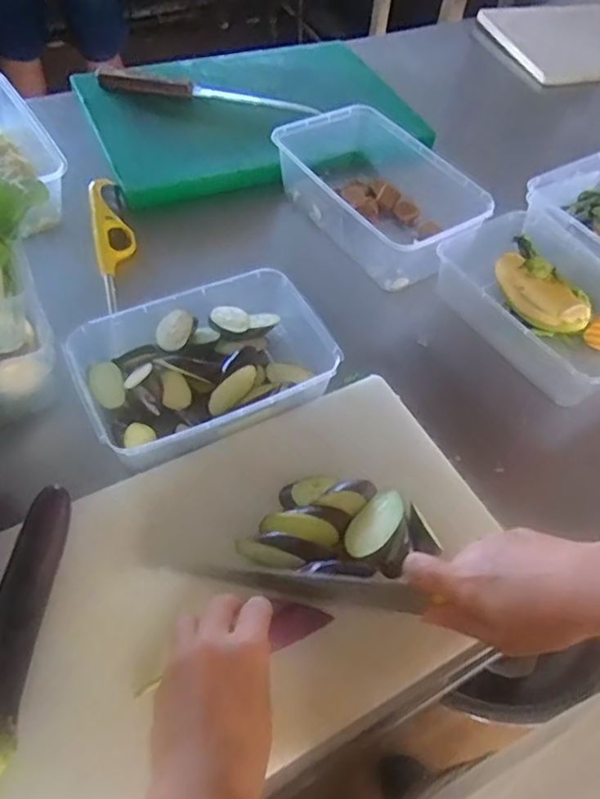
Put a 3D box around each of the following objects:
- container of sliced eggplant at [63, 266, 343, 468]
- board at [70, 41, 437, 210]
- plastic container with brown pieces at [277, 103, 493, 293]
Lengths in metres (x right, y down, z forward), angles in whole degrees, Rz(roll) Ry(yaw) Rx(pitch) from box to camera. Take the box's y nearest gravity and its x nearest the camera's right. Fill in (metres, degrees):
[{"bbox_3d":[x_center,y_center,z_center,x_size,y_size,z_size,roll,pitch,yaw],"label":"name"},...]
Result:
[{"bbox_3d":[-0.084,-0.027,0.578,0.230,0.073,0.156,-24,59,-20],"label":"container of sliced eggplant"},{"bbox_3d":[-0.076,-0.421,0.870,0.438,0.032,0.320,-24,61,-20],"label":"board"},{"bbox_3d":[0.085,-0.243,0.727,0.153,0.079,0.250,-28,61,-23],"label":"plastic container with brown pieces"}]

